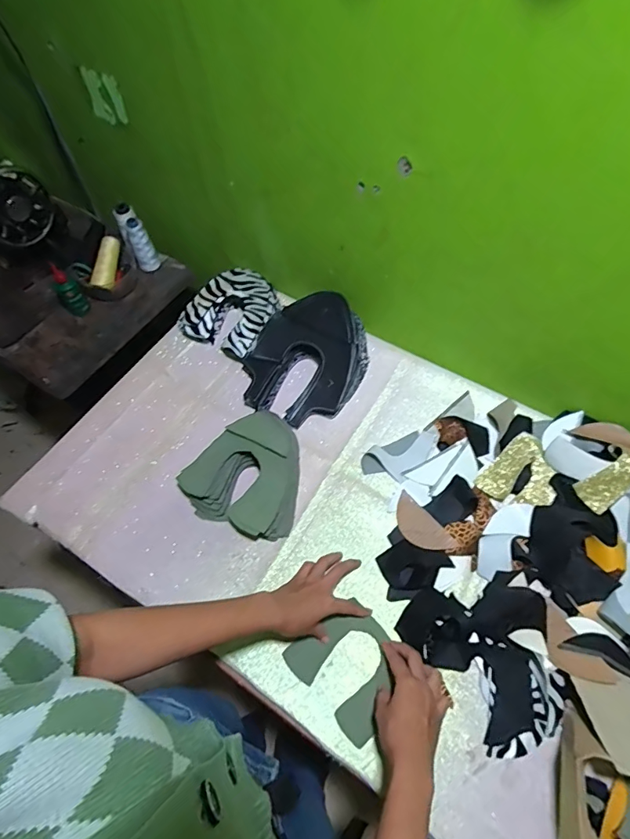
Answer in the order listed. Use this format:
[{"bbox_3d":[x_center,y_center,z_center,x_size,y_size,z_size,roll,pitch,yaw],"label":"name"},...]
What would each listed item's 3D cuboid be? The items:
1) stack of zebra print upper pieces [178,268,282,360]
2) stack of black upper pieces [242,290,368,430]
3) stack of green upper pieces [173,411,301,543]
[{"bbox_3d":[-0.155,-0.214,0.861,0.167,0.071,0.179,24,64,15],"label":"stack of zebra print upper pieces"},{"bbox_3d":[-0.012,-0.116,0.787,0.196,0.095,0.245,33,66,18],"label":"stack of black upper pieces"},{"bbox_3d":[-0.104,0.077,0.687,0.183,0.094,0.171,23,64,14],"label":"stack of green upper pieces"}]

